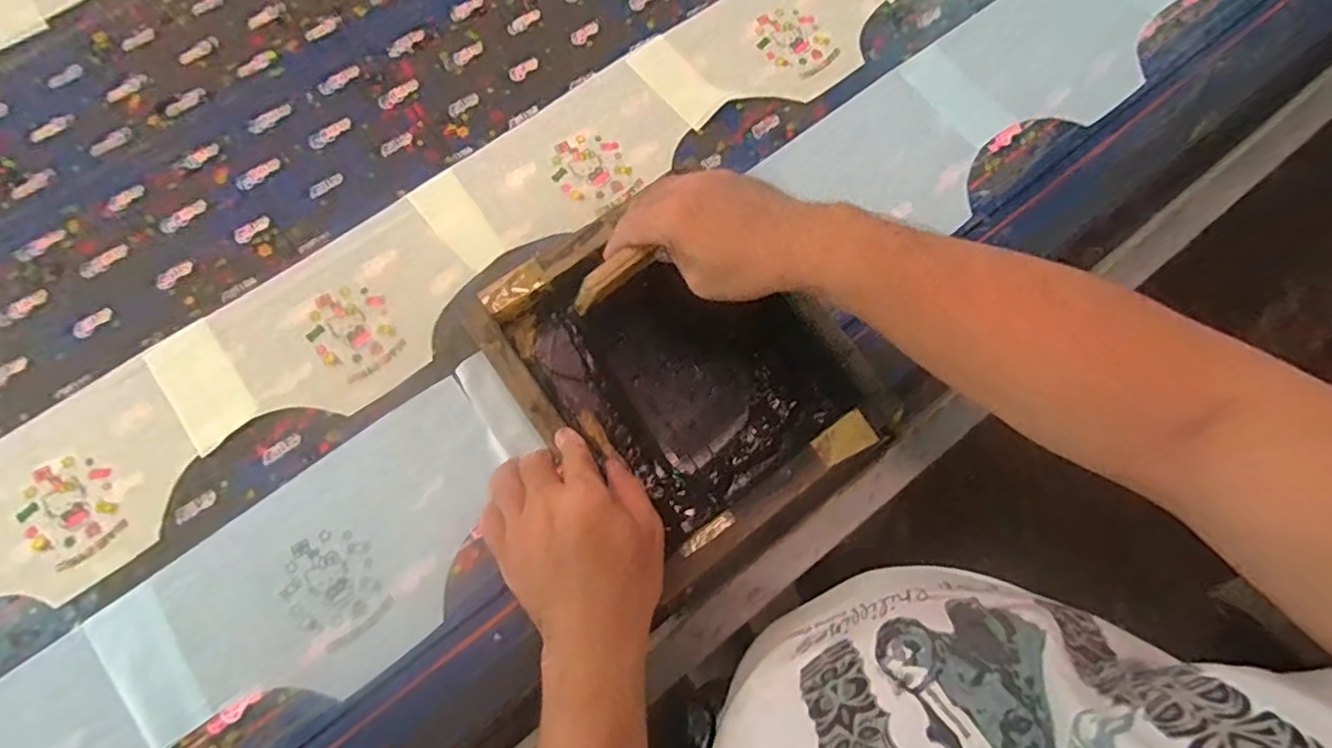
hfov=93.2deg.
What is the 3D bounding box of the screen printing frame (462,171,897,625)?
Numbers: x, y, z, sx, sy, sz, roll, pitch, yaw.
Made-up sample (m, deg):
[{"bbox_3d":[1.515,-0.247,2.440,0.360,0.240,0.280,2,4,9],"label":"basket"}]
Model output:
[{"bbox_3d":[0.011,-0.004,0.526,0.242,0.065,0.289,-34,74,-10],"label":"screen printing frame"}]

